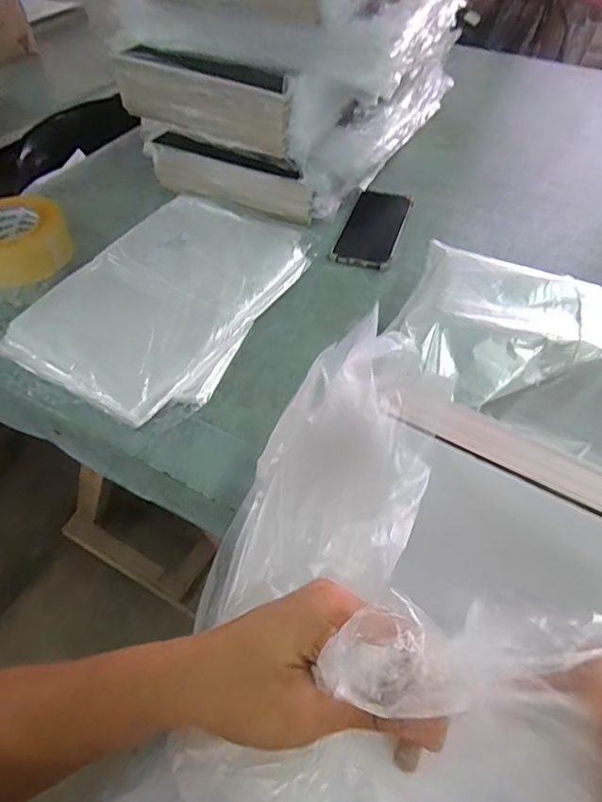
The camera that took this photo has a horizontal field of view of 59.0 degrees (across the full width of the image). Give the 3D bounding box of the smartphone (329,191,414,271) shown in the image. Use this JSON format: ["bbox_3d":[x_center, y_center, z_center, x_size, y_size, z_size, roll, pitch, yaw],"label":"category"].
[{"bbox_3d":[0.100,-0.239,0.736,0.080,0.015,0.165,15,52,12],"label":"smartphone"}]

